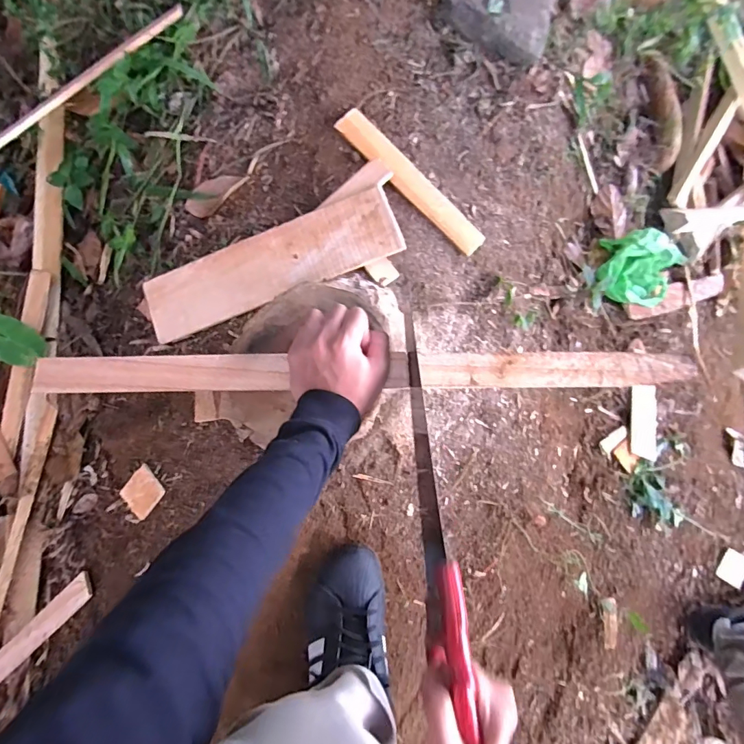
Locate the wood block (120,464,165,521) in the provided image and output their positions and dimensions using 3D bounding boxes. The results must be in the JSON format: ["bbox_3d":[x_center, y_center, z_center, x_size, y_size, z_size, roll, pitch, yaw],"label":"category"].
[{"bbox_3d":[-0.334,0.178,0.649,0.059,0.006,0.068,43,104,15],"label":"wood block"}]

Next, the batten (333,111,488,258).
[{"bbox_3d":[0.062,-0.295,0.695,0.284,0.017,0.045,43,77,-3],"label":"batten"}]

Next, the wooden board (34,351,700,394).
[{"bbox_3d":[-0.007,0.000,0.478,0.678,0.019,0.039,0,75,0],"label":"wooden board"}]

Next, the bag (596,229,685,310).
[{"bbox_3d":[0.503,-0.199,0.861,0.188,0.086,0.132,4,75,-1],"label":"bag"}]

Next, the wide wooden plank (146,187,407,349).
[{"bbox_3d":[-0.153,-0.160,0.670,0.391,0.010,0.108,-20,82,5],"label":"wide wooden plank"}]

